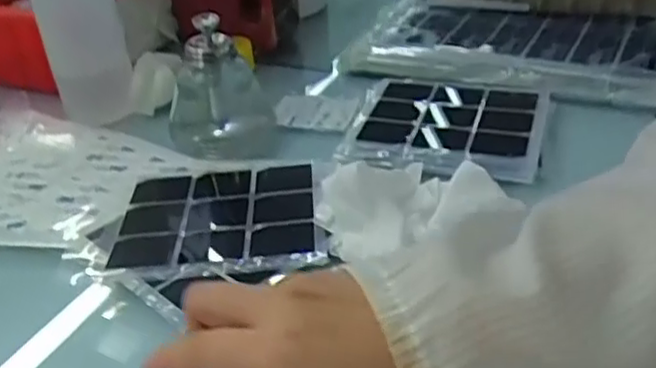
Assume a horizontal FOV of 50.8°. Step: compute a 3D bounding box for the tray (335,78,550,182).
[{"bbox_3d":[0.092,-0.055,0.561,0.162,0.026,0.140,7,37,24],"label":"tray"}]

